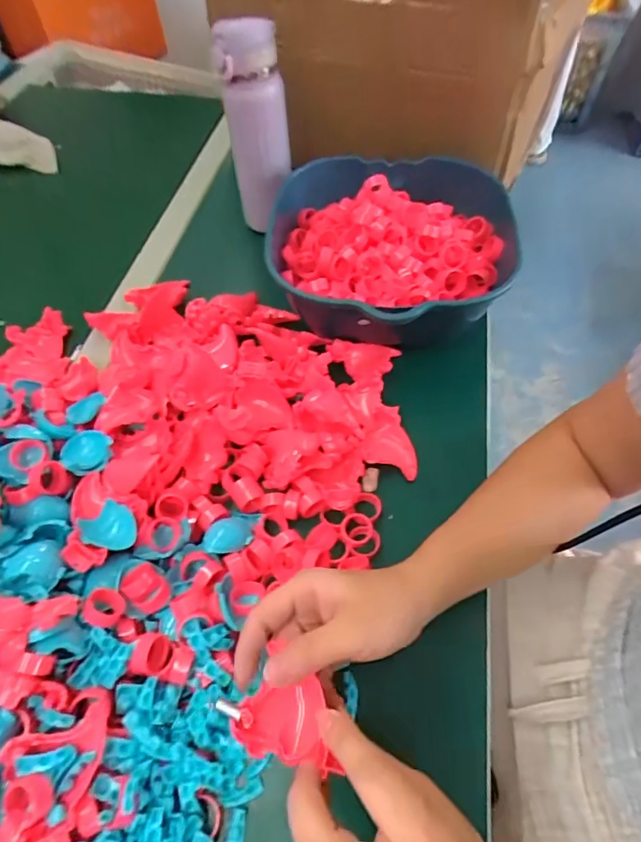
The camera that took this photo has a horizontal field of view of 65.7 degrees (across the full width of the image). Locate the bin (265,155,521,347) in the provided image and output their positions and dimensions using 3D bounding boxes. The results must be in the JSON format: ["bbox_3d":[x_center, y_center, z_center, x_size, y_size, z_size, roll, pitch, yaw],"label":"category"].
[{"bbox_3d":[0.074,-0.182,0.542,0.247,0.089,0.254,0,56,1],"label":"bin"}]

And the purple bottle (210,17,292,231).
[{"bbox_3d":[-0.071,-0.334,0.571,0.068,0.203,0.073,-8,56,-4],"label":"purple bottle"}]

